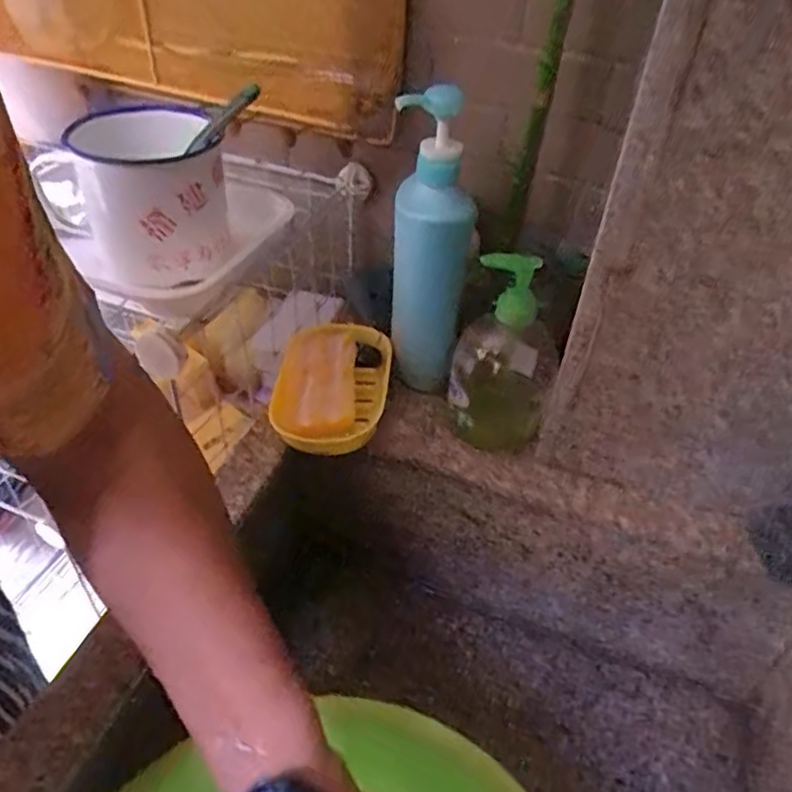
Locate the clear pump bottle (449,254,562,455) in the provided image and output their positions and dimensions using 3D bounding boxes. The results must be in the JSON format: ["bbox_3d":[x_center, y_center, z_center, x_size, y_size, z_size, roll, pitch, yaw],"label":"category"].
[{"bbox_3d":[0.088,-0.034,0.521,0.083,0.167,0.064,14,41,10],"label":"clear pump bottle"}]

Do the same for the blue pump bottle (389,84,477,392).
[{"bbox_3d":[0.027,-0.124,0.534,0.063,0.229,0.076,7,41,2],"label":"blue pump bottle"}]

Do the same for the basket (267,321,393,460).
[{"bbox_3d":[-0.056,-0.009,0.565,0.093,0.045,0.139,8,41,4],"label":"basket"}]

